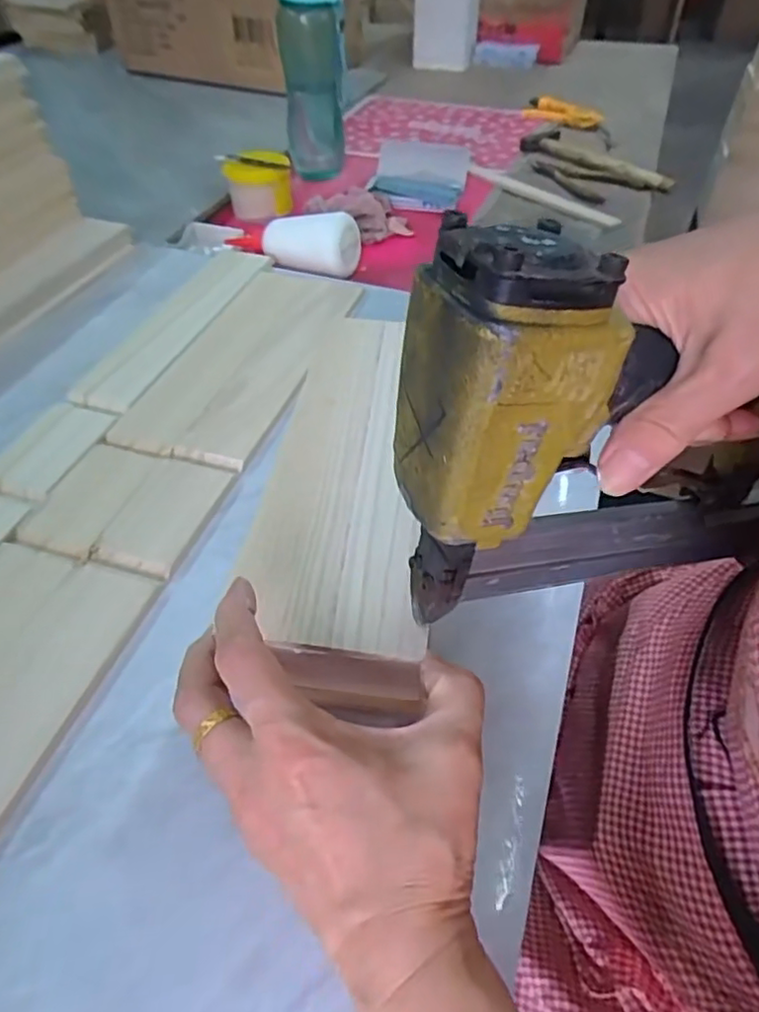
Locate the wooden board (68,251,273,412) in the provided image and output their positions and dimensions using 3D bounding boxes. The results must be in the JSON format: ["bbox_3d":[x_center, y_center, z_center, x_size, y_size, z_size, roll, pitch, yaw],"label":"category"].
[{"bbox_3d":[-0.190,-0.179,0.581,0.072,0.008,0.275,14,49,11],"label":"wooden board"}]

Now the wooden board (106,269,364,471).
[{"bbox_3d":[-0.110,-0.136,0.540,0.112,0.011,0.274,14,49,11],"label":"wooden board"}]

